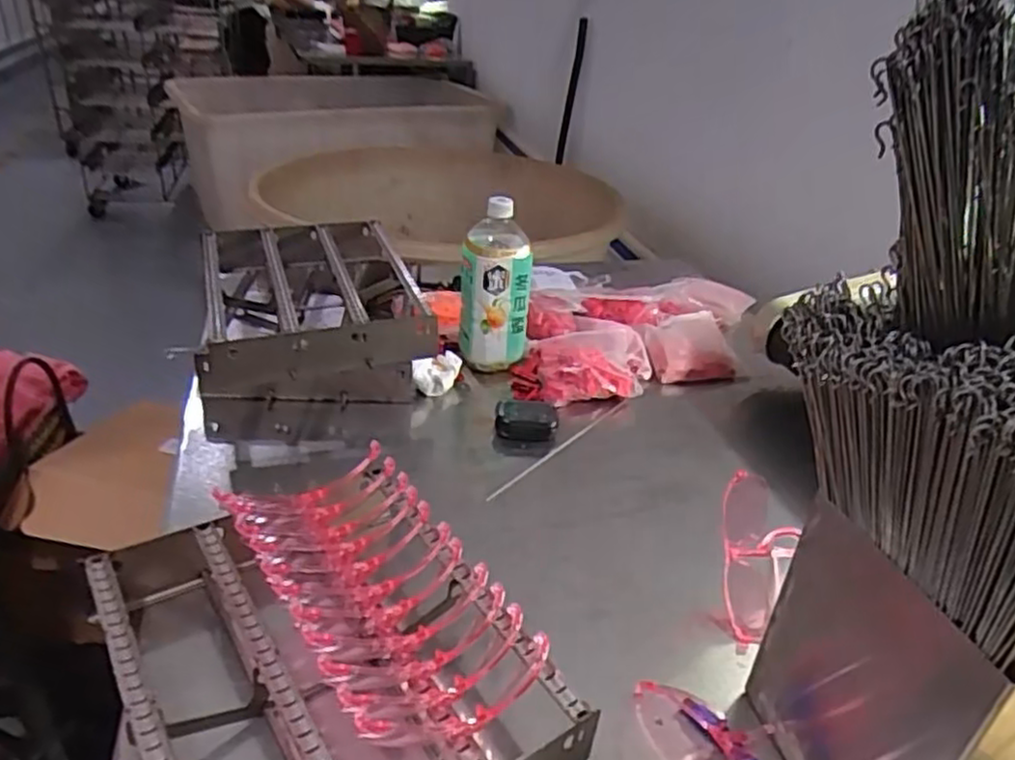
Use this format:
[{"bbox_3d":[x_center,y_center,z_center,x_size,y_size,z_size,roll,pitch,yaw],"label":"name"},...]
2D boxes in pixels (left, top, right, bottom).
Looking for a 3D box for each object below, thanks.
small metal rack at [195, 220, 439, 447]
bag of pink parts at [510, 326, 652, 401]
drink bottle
[{"bbox_3d":[-0.258,-0.081,0.943,0.256,0.148,0.353,-7,31,-15],"label":"small metal rack"},{"bbox_3d":[0.101,-0.015,0.973,0.188,0.056,0.155,1,30,-2],"label":"bag of pink parts"},{"bbox_3d":[-0.017,-0.118,0.936,0.089,0.225,0.078,1,30,-2],"label":"drink bottle"}]

